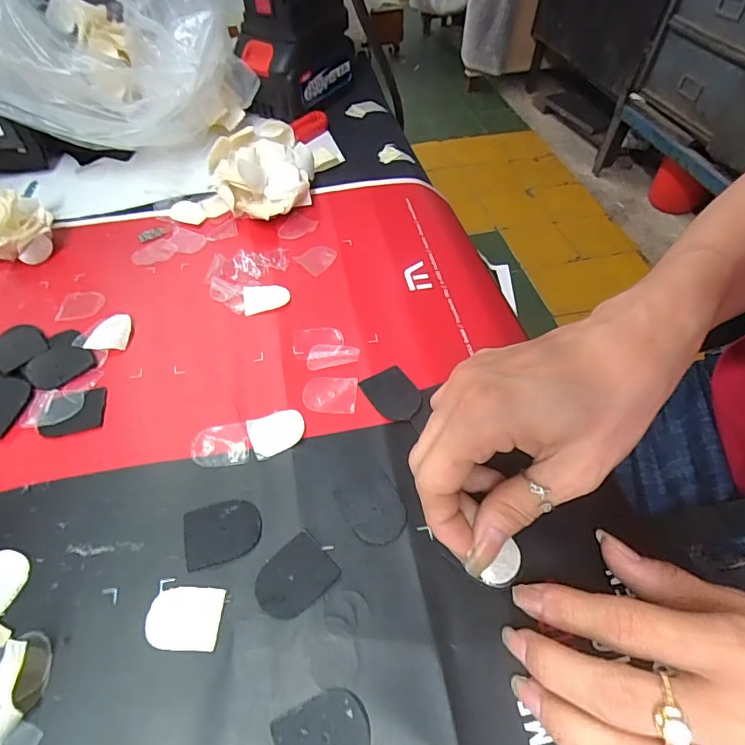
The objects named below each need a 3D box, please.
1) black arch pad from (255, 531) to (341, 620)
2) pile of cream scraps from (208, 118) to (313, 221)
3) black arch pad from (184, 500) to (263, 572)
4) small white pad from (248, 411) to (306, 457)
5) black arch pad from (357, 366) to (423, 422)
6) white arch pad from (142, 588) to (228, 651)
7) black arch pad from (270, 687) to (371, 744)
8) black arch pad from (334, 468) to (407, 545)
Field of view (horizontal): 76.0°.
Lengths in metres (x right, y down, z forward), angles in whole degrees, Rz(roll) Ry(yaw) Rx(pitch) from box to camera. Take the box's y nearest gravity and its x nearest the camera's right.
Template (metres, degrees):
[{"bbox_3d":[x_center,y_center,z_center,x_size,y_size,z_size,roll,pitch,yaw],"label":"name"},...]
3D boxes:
[{"bbox_3d":[-0.035,0.091,0.212,0.034,0.004,0.027,-36,61,-24],"label":"black arch pad"},{"bbox_3d":[-0.088,-0.156,0.376,0.085,0.036,0.097,-12,54,-9],"label":"pile of cream scraps"},{"bbox_3d":[-0.070,0.074,0.225,0.035,0.004,0.028,-14,54,-10],"label":"black arch pad"},{"bbox_3d":[-0.051,0.031,0.256,0.029,0.004,0.023,-18,55,-14],"label":"small white pad"},{"bbox_3d":[0.012,0.011,0.269,0.026,0.004,0.033,-28,58,-20],"label":"black arch pad"},{"bbox_3d":[-0.080,0.103,0.201,0.030,0.004,0.024,2,53,1],"label":"white arch pad"},{"bbox_3d":[-0.019,0.137,0.178,0.034,0.004,0.028,-19,55,-14],"label":"black arch pad"},{"bbox_3d":[0.000,0.065,0.231,0.028,0.004,0.034,-22,56,-16],"label":"black arch pad"}]

